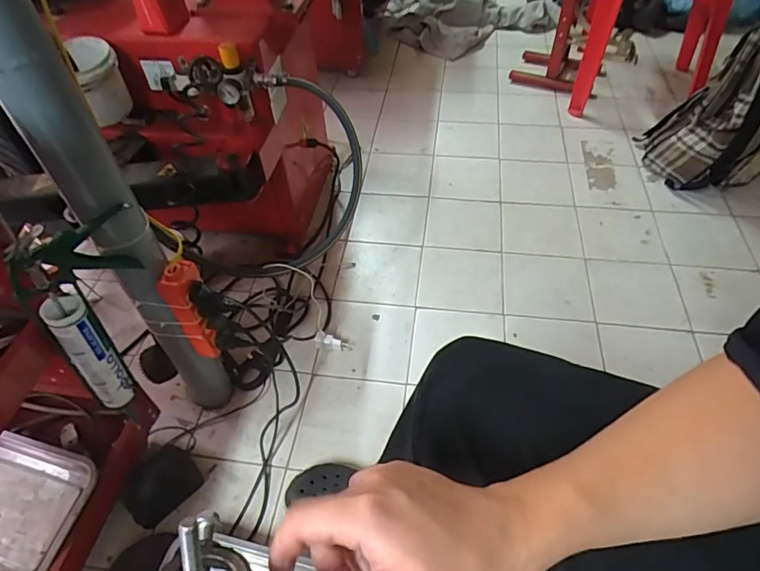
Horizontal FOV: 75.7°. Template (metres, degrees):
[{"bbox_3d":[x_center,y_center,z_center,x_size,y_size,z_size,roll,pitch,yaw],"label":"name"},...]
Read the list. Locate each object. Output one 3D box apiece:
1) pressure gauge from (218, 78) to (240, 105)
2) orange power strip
[{"bbox_3d":[-0.274,-0.350,0.892,0.036,0.040,0.021,-6,50,-4],"label":"pressure gauge"},{"bbox_3d":[-0.293,0.039,0.775,0.045,0.187,0.051,1,50,2],"label":"orange power strip"}]

